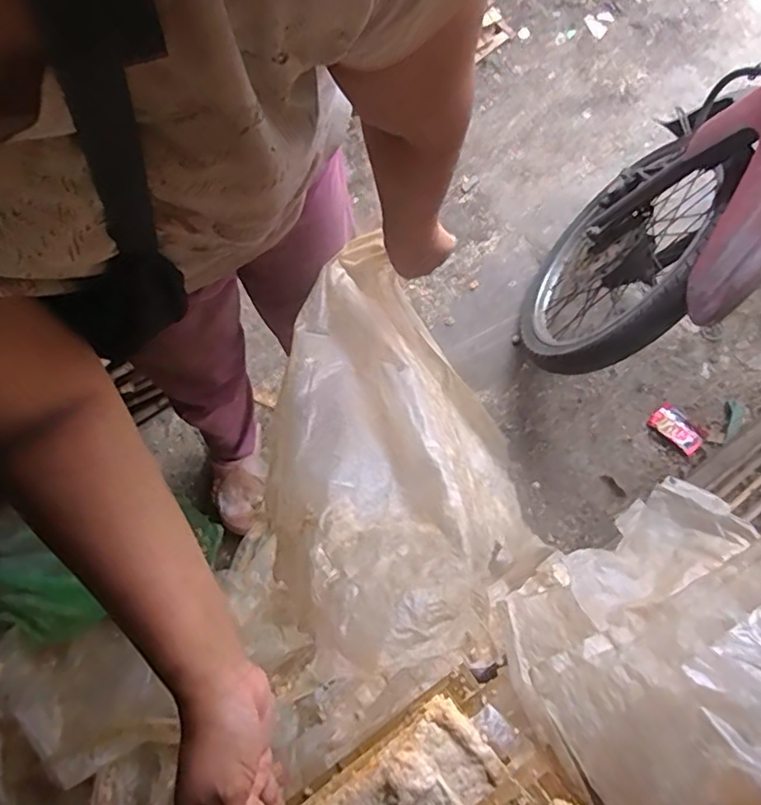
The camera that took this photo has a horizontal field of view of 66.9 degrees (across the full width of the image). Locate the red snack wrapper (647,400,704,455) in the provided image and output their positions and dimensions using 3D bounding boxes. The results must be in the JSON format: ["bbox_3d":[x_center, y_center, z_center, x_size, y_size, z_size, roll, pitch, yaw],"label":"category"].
[{"bbox_3d":[0.662,0.057,1.287,0.071,0.008,0.115,-39,67,-10],"label":"red snack wrapper"}]

